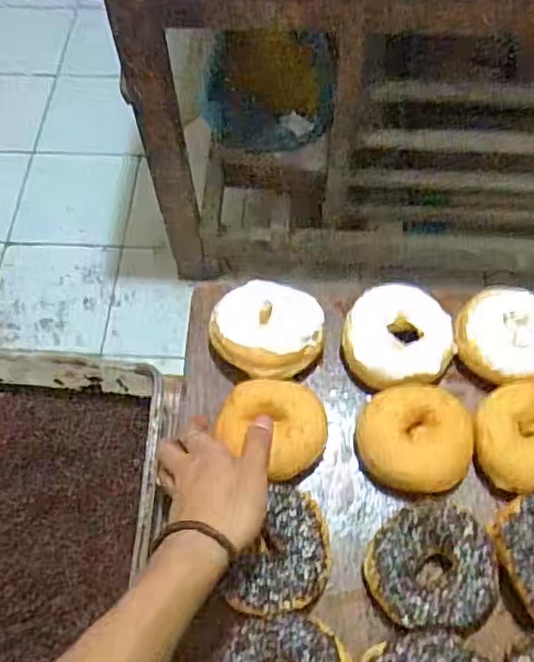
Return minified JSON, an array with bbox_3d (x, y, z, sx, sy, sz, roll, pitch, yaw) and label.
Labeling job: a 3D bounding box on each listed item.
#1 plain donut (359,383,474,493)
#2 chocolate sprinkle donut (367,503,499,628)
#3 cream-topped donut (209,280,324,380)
[{"bbox_3d":[0.125,0.093,0.551,0.092,0.041,0.086,5,63,5],"label":"plain donut"},{"bbox_3d":[0.125,0.182,0.504,0.094,0.041,0.089,-3,62,0],"label":"chocolate sprinkle donut"},{"bbox_3d":[0.001,0.002,0.604,0.098,0.044,0.098,-1,62,2],"label":"cream-topped donut"}]

